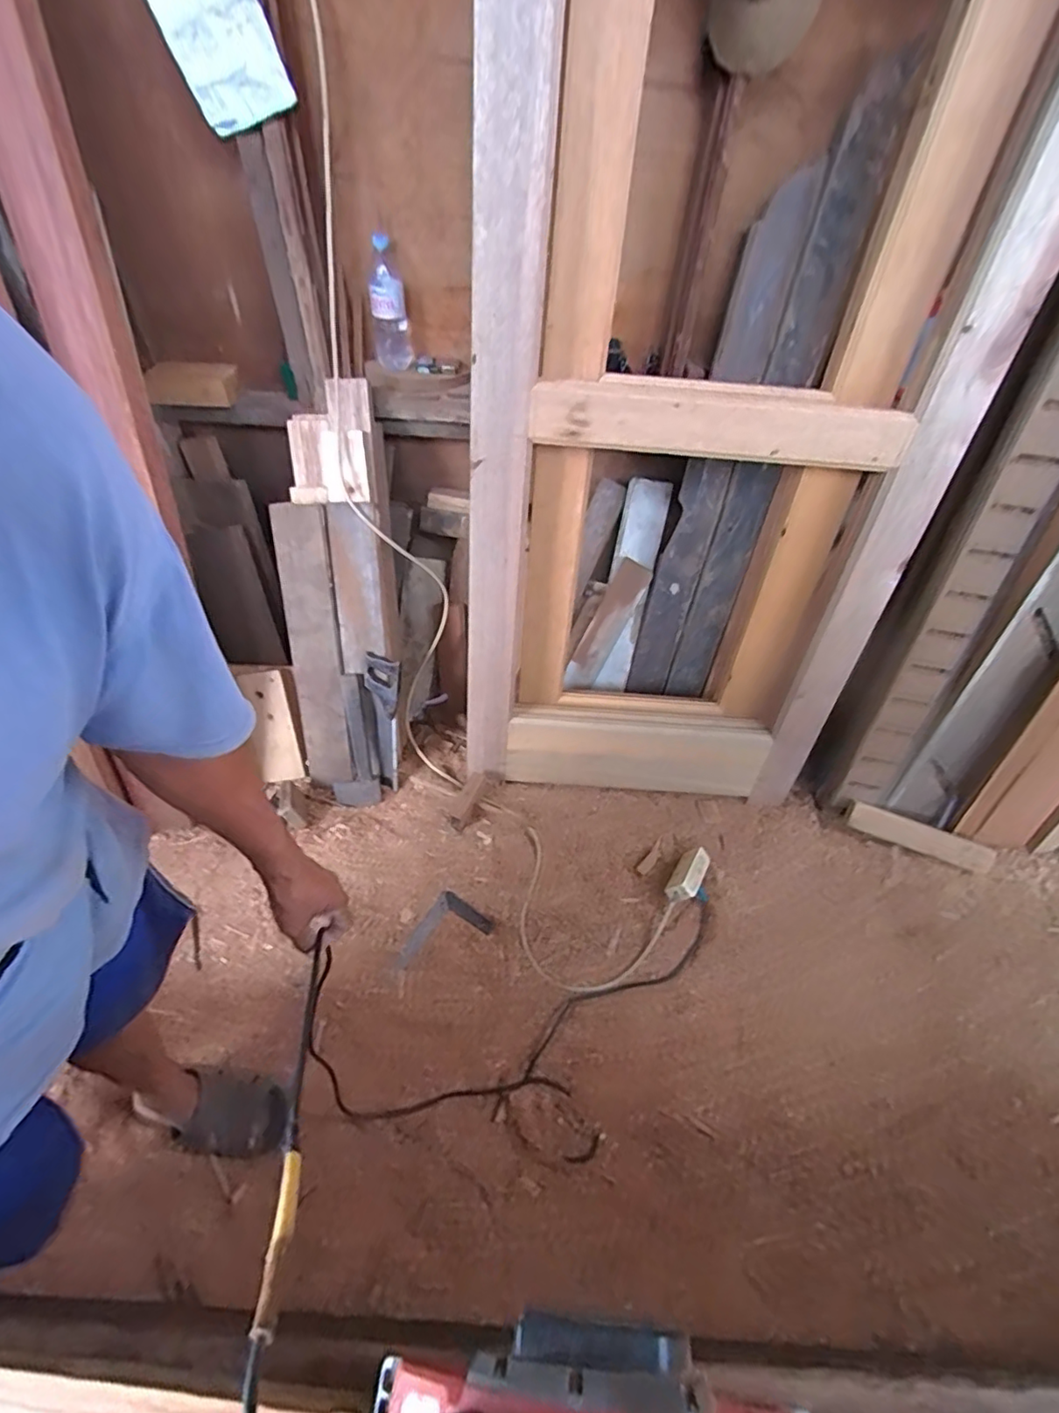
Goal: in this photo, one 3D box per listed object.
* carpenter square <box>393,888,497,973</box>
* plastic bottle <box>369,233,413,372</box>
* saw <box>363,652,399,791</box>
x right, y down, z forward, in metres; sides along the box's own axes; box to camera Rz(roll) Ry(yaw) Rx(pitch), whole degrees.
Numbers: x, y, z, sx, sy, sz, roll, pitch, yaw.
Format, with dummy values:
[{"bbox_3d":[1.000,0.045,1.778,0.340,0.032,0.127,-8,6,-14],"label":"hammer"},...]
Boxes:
[{"bbox_3d":[-0.181,0.497,1.194,0.134,0.005,0.183,30,55,18],"label":"carpenter square"},{"bbox_3d":[-0.299,-0.840,1.191,0.077,0.225,0.058,-7,52,-10],"label":"plastic bottle"},{"bbox_3d":[-0.348,0.043,1.358,0.078,0.337,0.031,-2,18,-6],"label":"saw"}]

